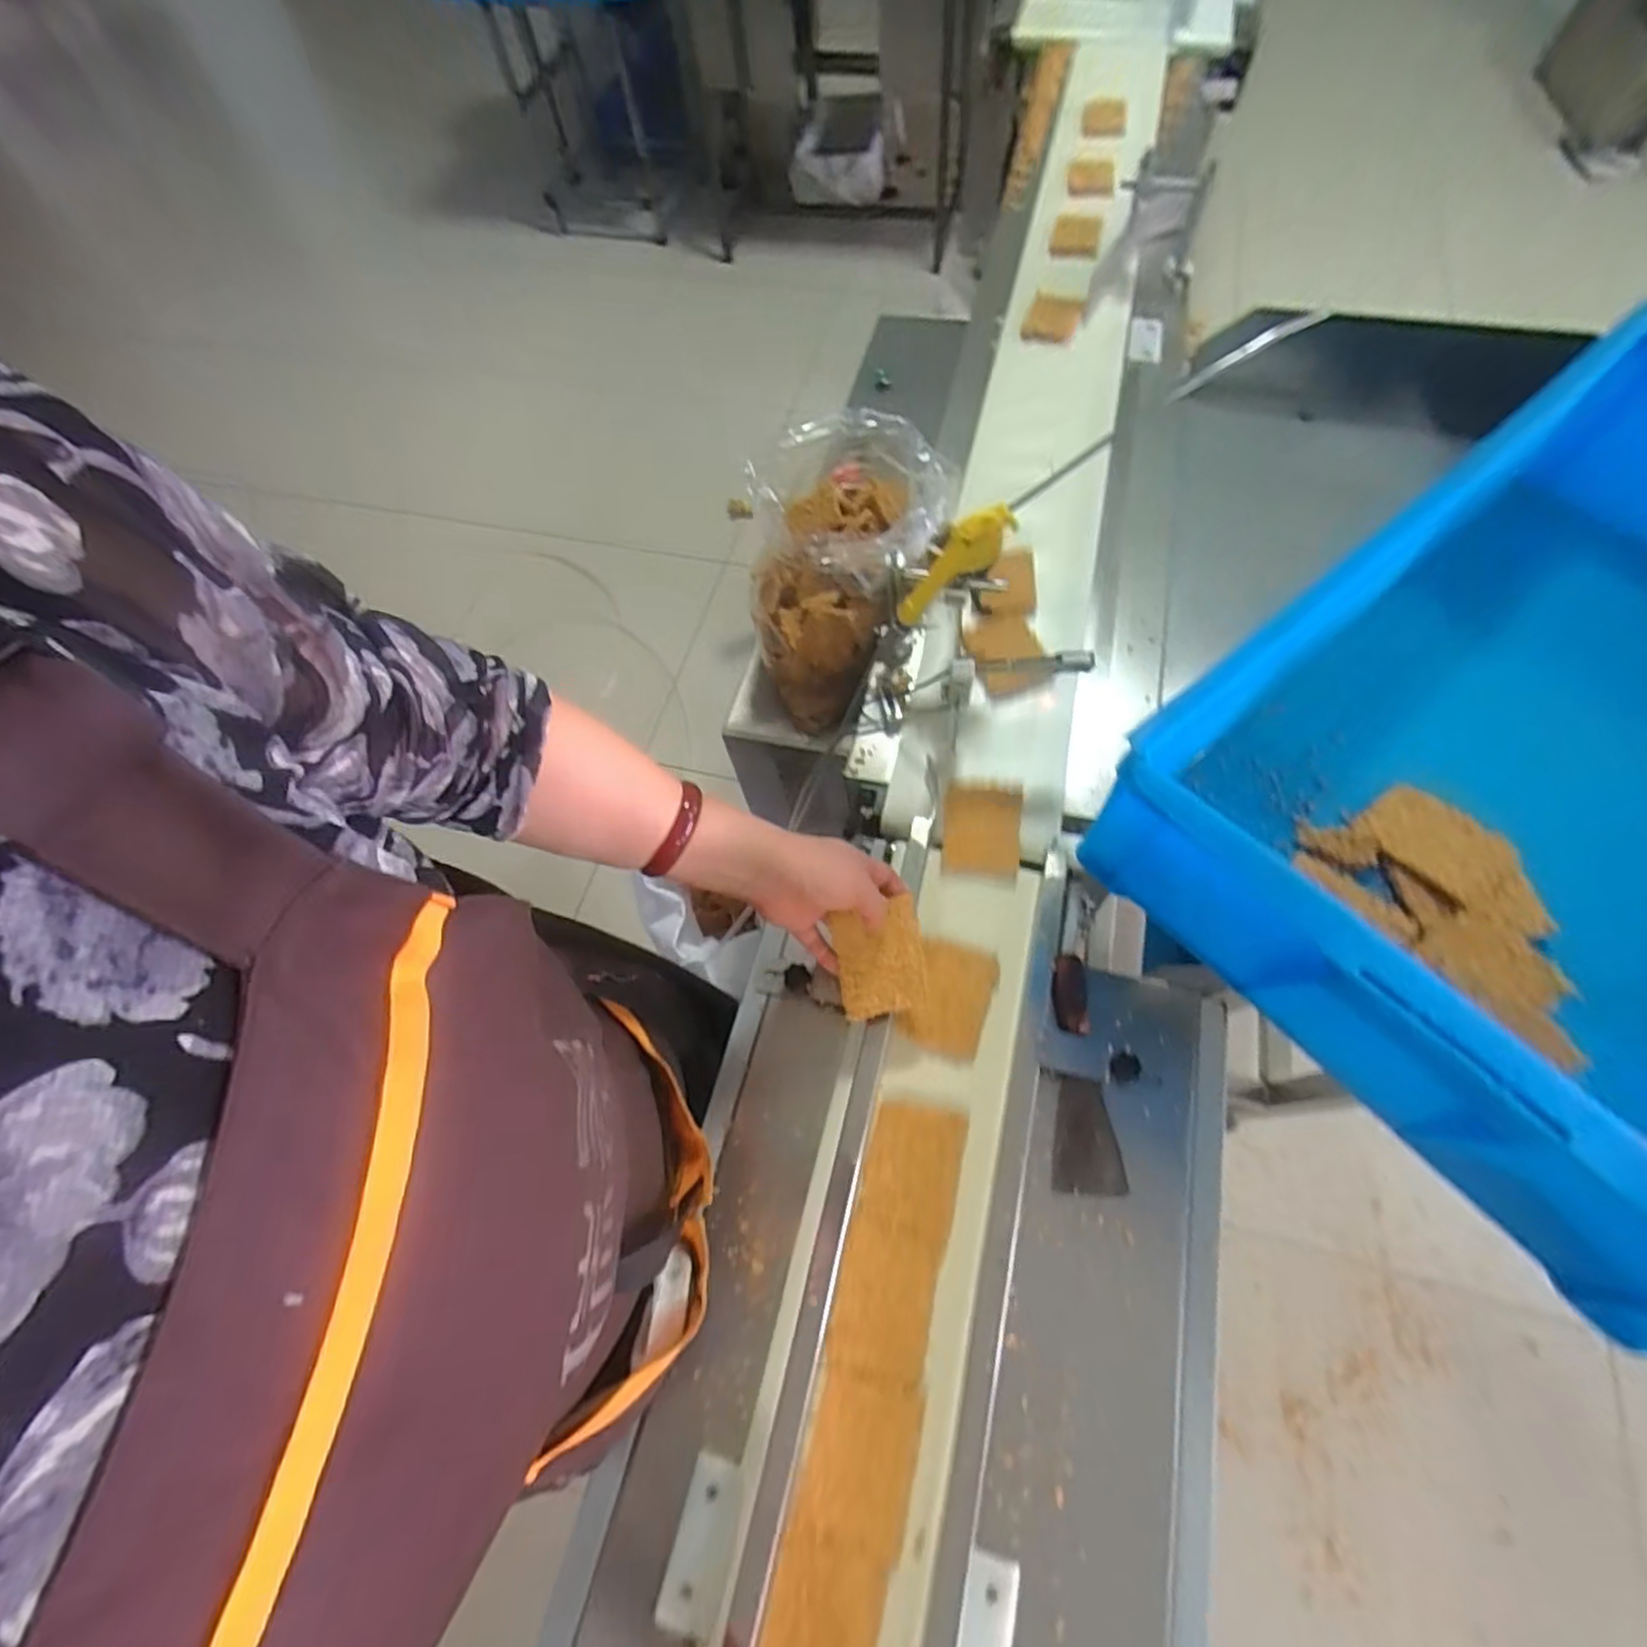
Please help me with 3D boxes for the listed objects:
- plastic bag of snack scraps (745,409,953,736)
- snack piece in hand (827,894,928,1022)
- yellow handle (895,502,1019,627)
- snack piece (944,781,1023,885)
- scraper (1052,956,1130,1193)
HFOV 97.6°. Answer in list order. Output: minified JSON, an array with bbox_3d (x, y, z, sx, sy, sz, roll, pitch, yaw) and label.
[{"bbox_3d":[0.019,-0.268,0.799,0.192,0.232,0.241,21,67,13],"label":"plastic bag of snack scraps"},{"bbox_3d":[0.045,0.107,0.564,0.069,0.011,0.083,-11,86,-11],"label":"snack piece in hand"},{"bbox_3d":[0.118,-0.235,0.665,0.054,0.142,0.016,6,61,-34],"label":"yellow handle"},{"bbox_3d":[0.149,0.006,0.679,0.068,0.004,0.096,2,68,17],"label":"snack piece"},{"bbox_3d":[0.203,0.192,0.562,0.048,0.015,0.174,1,64,4],"label":"scraper"}]

